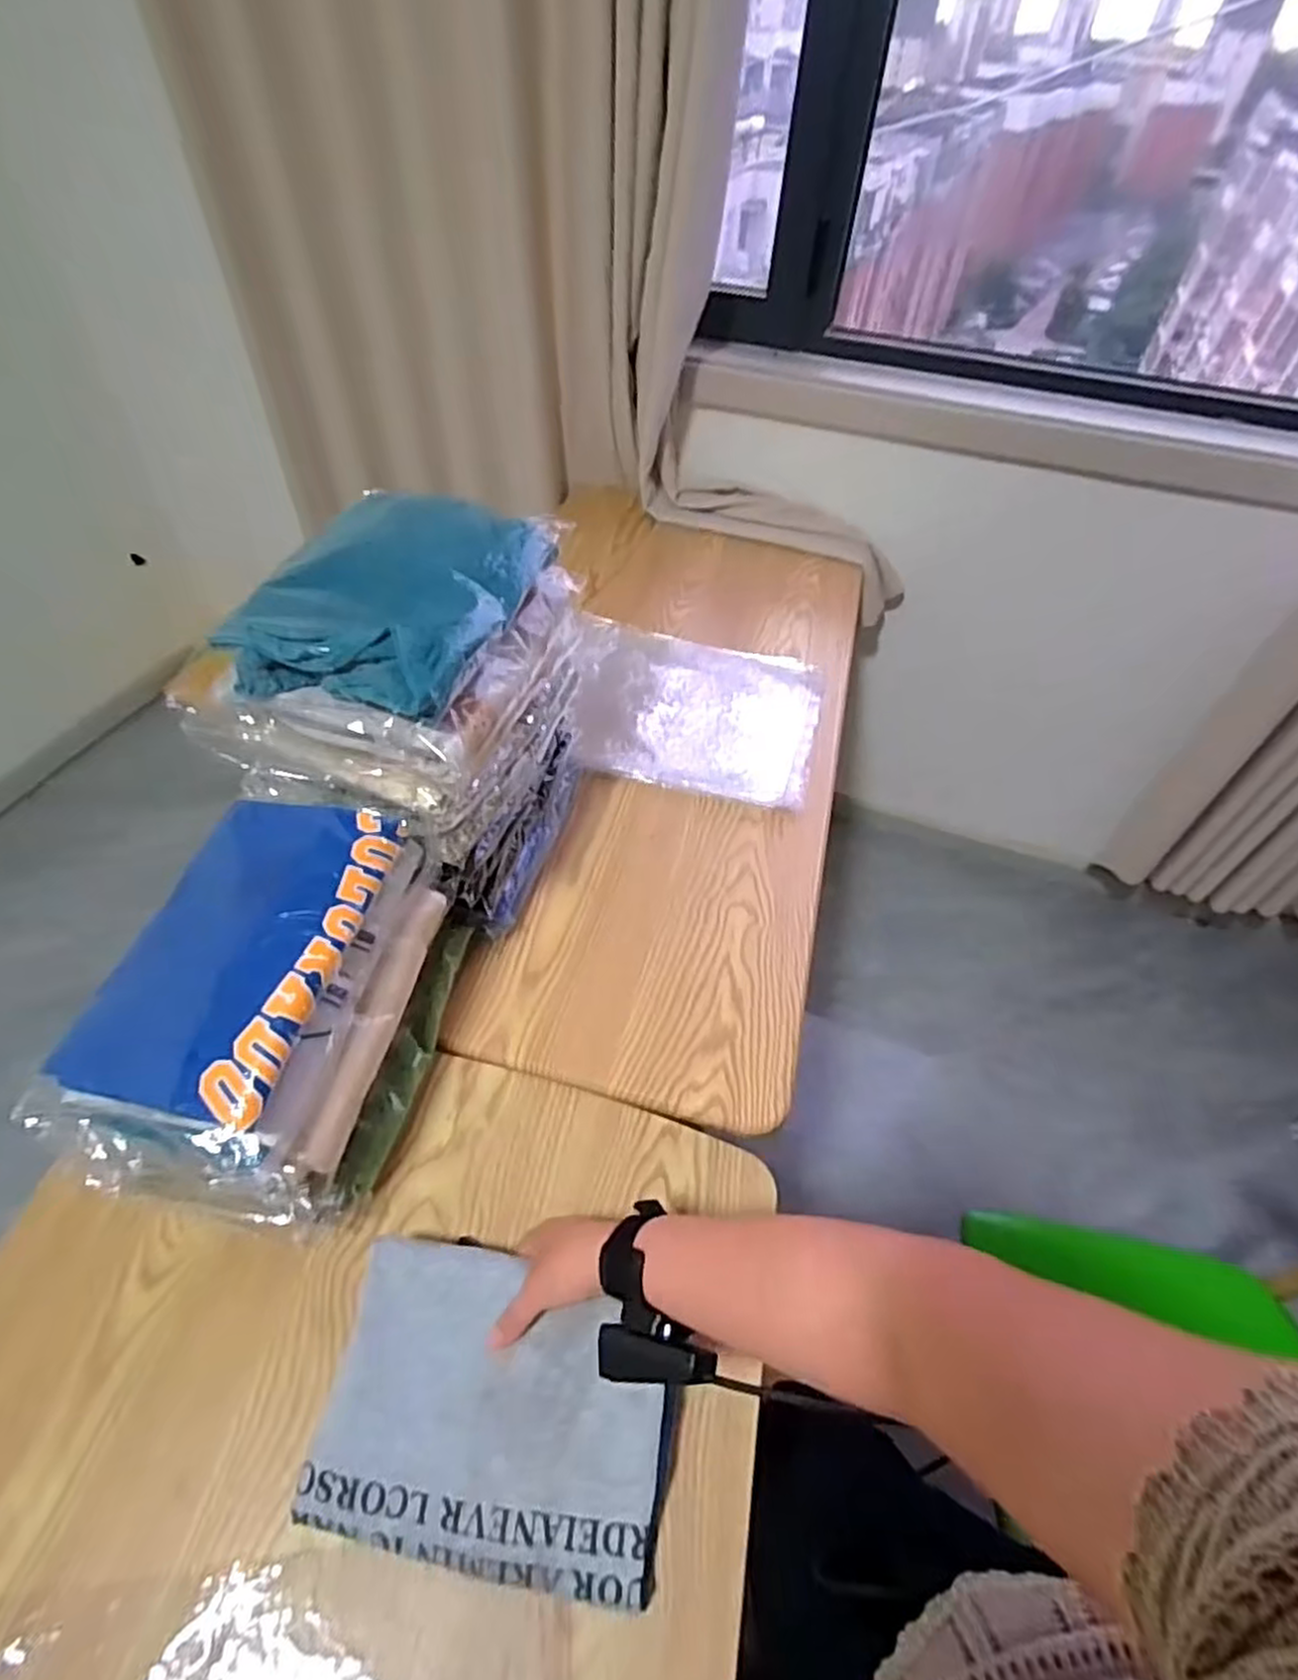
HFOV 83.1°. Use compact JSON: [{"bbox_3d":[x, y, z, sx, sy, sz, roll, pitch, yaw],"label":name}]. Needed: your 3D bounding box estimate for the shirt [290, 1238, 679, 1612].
[{"bbox_3d":[-0.096,0.377,0.486,0.226,0.037,0.161,11,50,5],"label":"shirt"}]

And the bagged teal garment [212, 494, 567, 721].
[{"bbox_3d":[-0.195,-0.195,0.565,0.181,0.060,0.227,16,50,10],"label":"bagged teal garment"}]

